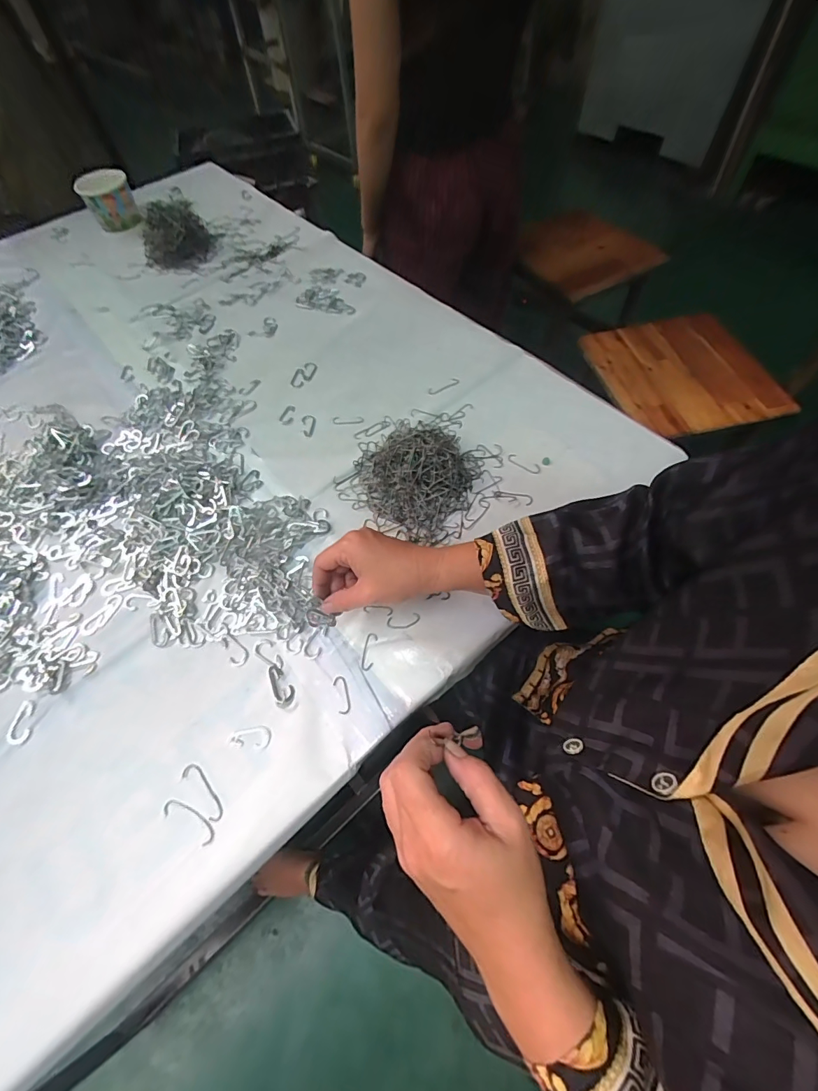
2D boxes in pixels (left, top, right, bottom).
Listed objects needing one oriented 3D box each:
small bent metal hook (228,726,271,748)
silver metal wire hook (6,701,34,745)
[{"bbox_3d":[-0.144,0.172,0.384,0.038,0.004,0.017,-3,61,2],"label":"small bent metal hook"},{"bbox_3d":[-0.360,0.164,0.397,0.021,0.004,0.036,-2,61,2],"label":"silver metal wire hook"}]

